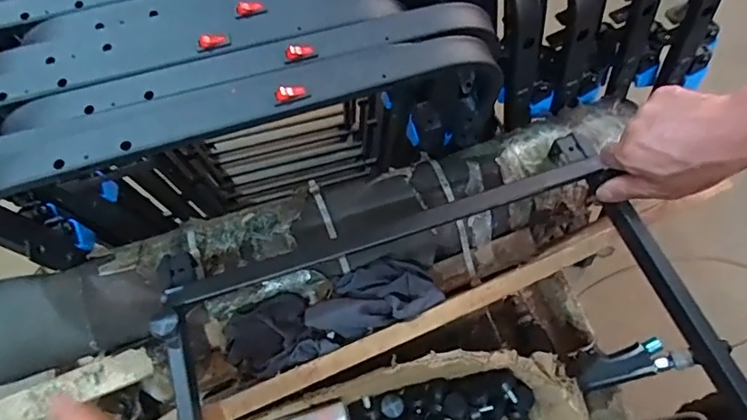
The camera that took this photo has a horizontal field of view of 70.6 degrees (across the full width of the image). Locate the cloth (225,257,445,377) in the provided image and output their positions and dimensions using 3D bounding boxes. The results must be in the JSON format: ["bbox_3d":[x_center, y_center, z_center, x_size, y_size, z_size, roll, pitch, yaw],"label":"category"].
[{"bbox_3d":[-0.044,0.110,0.566,0.235,0.049,0.077,-18,63,-9],"label":"cloth"}]

